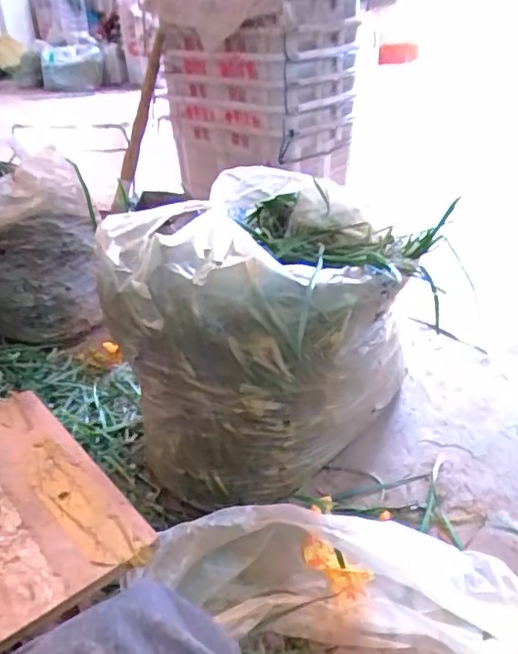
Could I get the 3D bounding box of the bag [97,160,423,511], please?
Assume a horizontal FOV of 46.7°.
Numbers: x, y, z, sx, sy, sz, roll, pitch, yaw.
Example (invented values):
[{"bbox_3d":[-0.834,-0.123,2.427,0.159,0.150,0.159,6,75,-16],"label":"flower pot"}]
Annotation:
[{"bbox_3d":[-0.014,0.011,1.018,0.433,0.402,0.408,-19,33,-25],"label":"bag"}]

